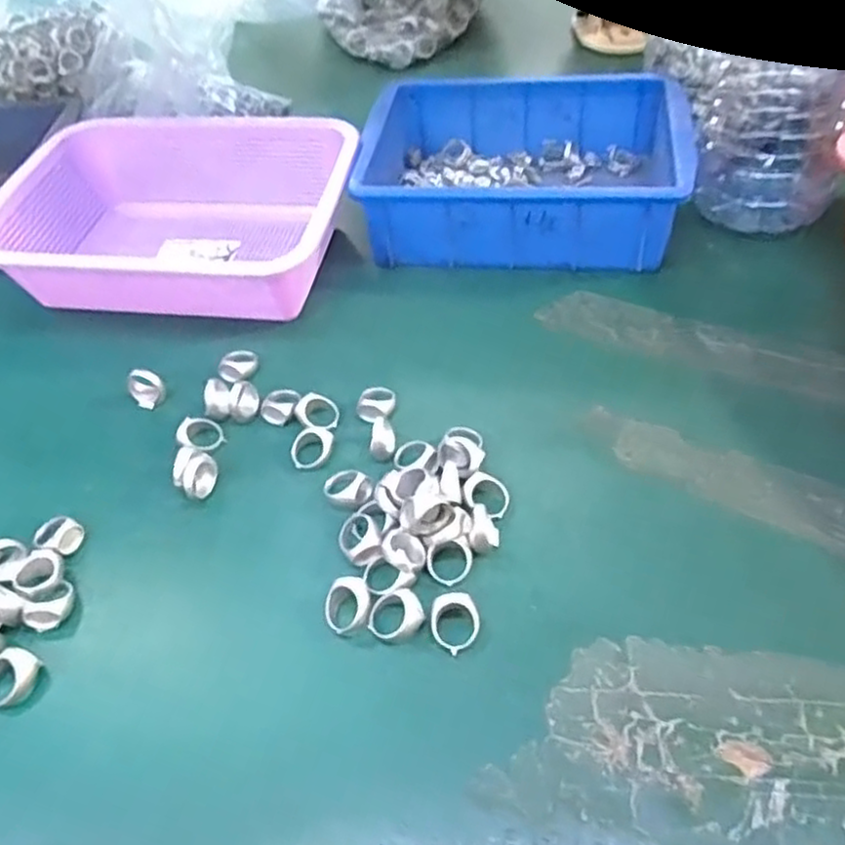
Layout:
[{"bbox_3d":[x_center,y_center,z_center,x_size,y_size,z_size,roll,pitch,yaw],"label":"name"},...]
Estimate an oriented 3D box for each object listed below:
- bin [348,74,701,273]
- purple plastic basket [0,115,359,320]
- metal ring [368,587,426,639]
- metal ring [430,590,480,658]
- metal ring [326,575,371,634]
[{"bbox_3d":[0.078,-0.203,0.572,0.245,0.073,0.174,4,51,9],"label":"bin"},{"bbox_3d":[-0.187,-0.165,0.561,0.266,0.077,0.192,4,51,9],"label":"purple plastic basket"},{"bbox_3d":[-0.014,0.097,0.361,0.028,0.010,0.022,-22,52,-13],"label":"metal ring"},{"bbox_3d":[0.017,0.101,0.357,0.024,0.013,0.028,-5,50,1],"label":"metal ring"},{"bbox_3d":[-0.039,0.093,0.366,0.026,0.007,0.026,-2,81,14],"label":"metal ring"}]

